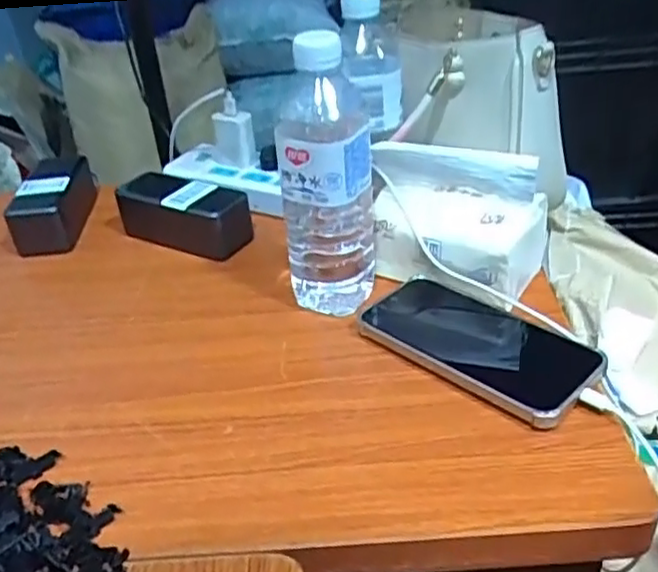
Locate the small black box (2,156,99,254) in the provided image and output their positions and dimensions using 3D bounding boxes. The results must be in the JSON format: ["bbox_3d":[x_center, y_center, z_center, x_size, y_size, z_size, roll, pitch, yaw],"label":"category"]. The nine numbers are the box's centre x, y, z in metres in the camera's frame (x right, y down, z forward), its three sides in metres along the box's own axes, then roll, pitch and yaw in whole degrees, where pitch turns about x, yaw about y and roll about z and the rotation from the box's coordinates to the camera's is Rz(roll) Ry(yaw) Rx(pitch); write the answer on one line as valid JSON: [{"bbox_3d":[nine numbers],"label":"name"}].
[{"bbox_3d":[-0.272,-0.079,0.683,0.058,0.058,0.108,-3,34,1],"label":"small black box"}]

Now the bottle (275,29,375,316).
[{"bbox_3d":[-0.001,-0.078,0.514,0.067,0.213,0.078,-4,34,0],"label":"bottle"}]

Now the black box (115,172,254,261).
[{"bbox_3d":[-0.137,-0.070,0.662,0.126,0.057,0.055,19,40,30],"label":"black box"}]

